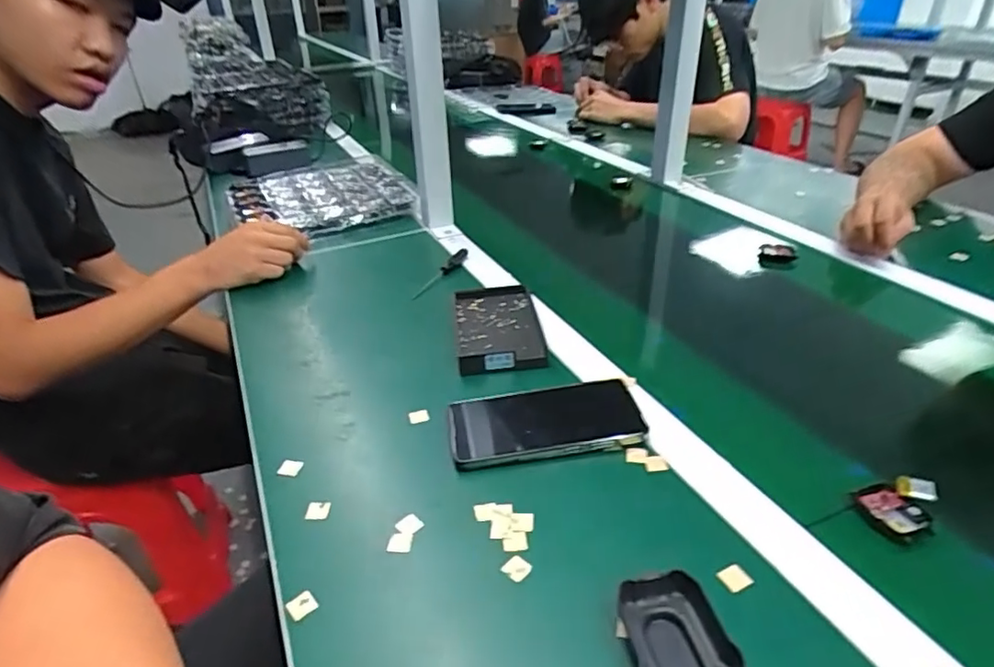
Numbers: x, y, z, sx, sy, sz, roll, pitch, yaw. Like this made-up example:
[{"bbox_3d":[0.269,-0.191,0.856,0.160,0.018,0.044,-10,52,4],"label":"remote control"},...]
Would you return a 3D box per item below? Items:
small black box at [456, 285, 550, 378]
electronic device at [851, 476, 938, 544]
[{"bbox_3d":[0.001,-0.009,0.636,0.088,0.022,0.136,-5,31,-3],"label":"small black box"},{"bbox_3d":[0.289,0.122,0.417,0.051,0.018,0.041,-7,31,-7],"label":"electronic device"}]

